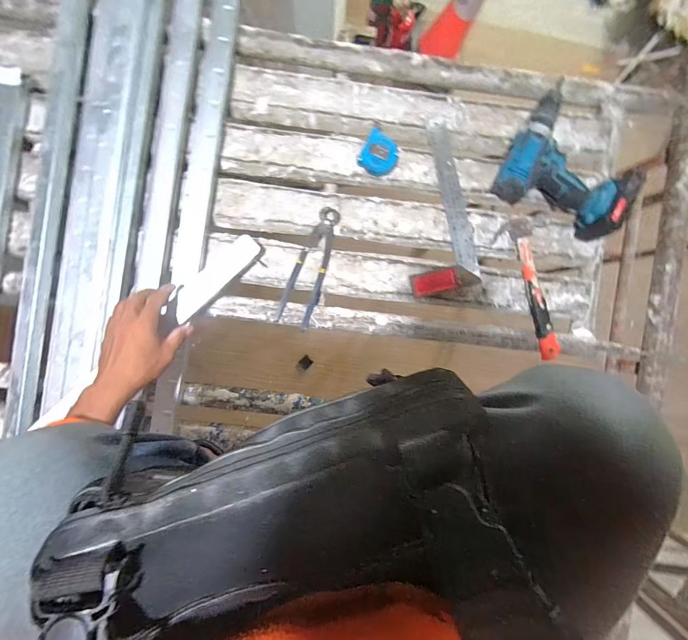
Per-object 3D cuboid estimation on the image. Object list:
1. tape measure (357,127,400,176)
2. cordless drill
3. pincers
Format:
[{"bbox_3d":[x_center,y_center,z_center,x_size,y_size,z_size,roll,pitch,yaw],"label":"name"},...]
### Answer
[{"bbox_3d":[0.062,-0.282,0.568,0.061,0.030,0.067,28,90,-4],"label":"tape measure"},{"bbox_3d":[0.393,-0.274,0.557,0.209,0.084,0.225,30,90,-4],"label":"cordless drill"},{"bbox_3d":[-0.058,-0.092,0.581,0.057,0.022,0.211,18,91,-4],"label":"pincers"}]

